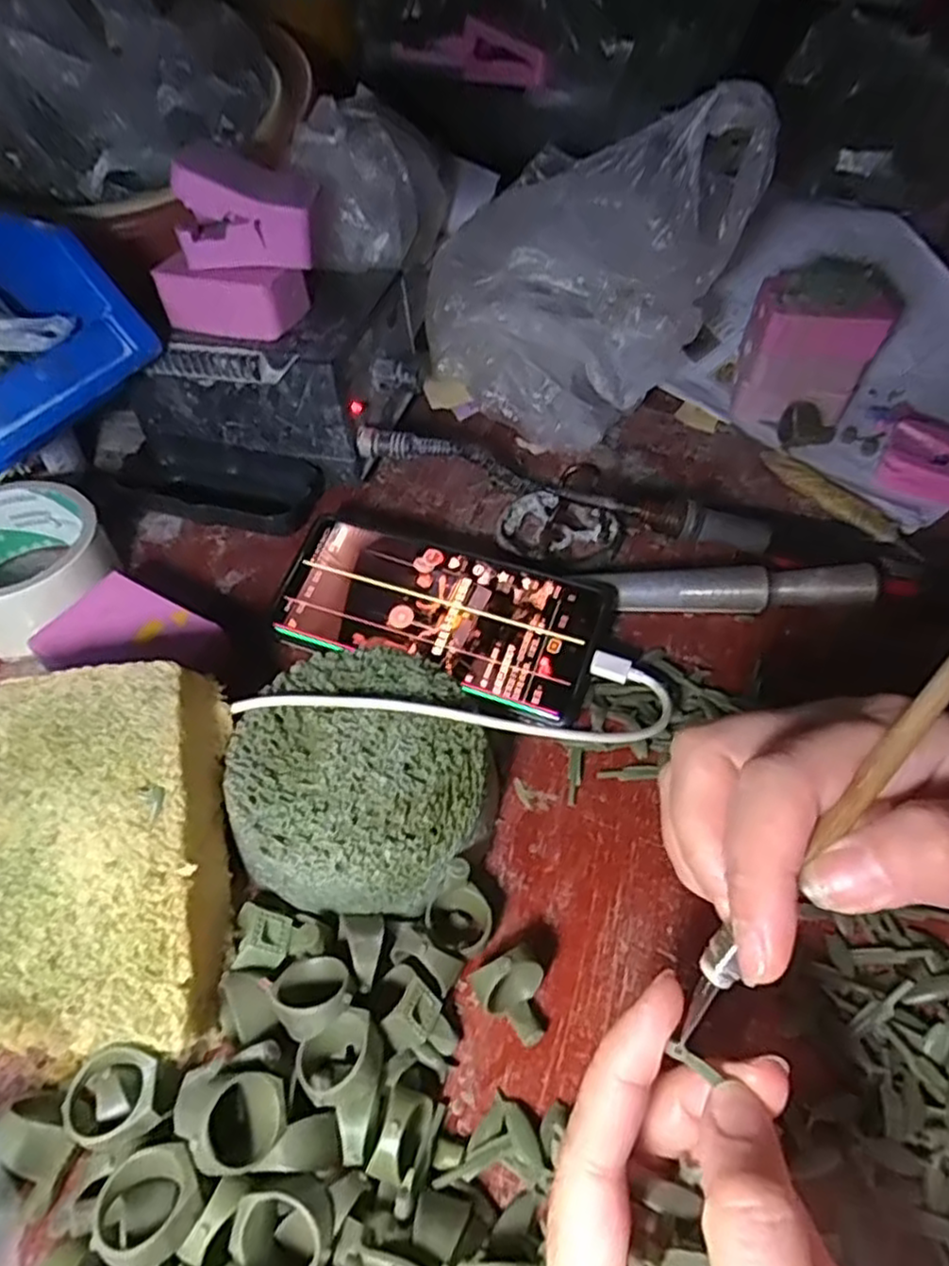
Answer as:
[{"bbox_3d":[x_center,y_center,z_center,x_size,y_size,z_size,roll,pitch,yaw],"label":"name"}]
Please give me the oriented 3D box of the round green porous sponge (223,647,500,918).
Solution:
[{"bbox_3d":[-0.046,0.061,0.292,0.099,0.045,0.100,1,51,-1],"label":"round green porous sponge"}]

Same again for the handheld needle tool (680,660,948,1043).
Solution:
[{"bbox_3d":[0.098,0.037,0.180,0.009,0.004,0.154,38,94,26],"label":"handheld needle tool"}]

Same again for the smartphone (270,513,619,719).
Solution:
[{"bbox_3d":[-0.016,-0.012,0.360,0.160,0.006,0.078,16,68,12],"label":"smartphone"}]

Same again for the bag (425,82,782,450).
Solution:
[{"bbox_3d":[0.059,-0.181,0.401,0.169,0.171,0.057,3,51,0],"label":"bag"}]

